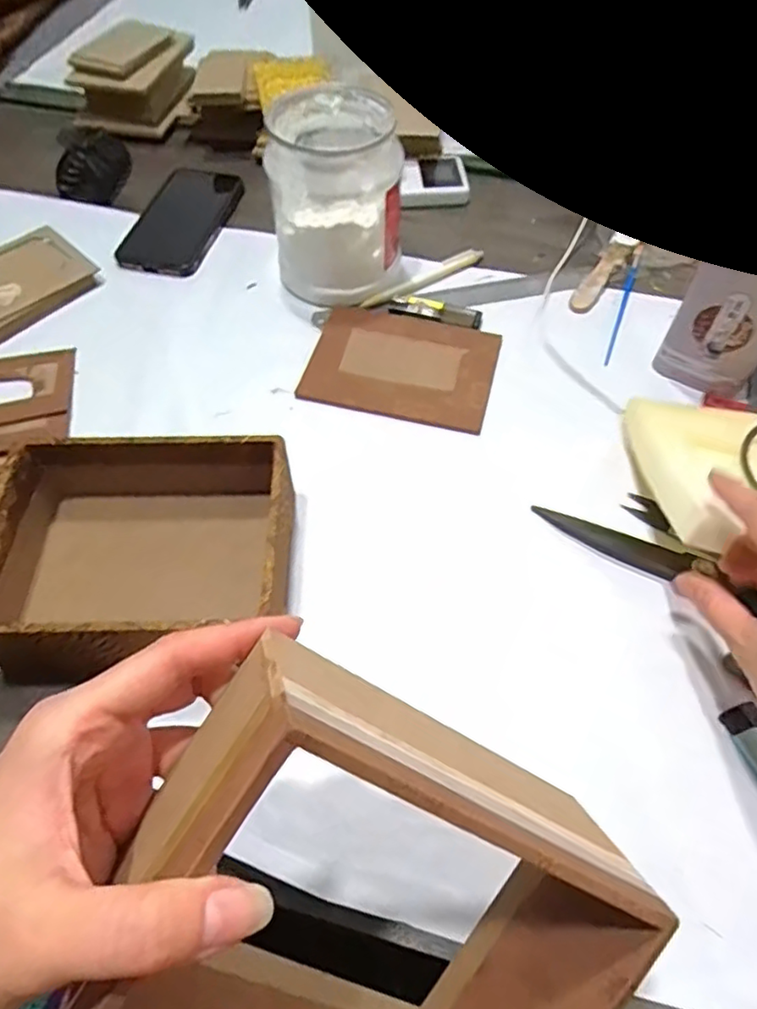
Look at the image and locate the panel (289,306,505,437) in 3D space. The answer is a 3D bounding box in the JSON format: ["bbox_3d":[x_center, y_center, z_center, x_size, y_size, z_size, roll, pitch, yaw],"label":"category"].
[{"bbox_3d":[0.021,-0.122,0.544,0.157,0.007,0.120,14,59,9],"label":"panel"}]

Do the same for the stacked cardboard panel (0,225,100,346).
[{"bbox_3d":[-0.354,-0.205,0.585,0.103,0.024,0.155,36,65,20],"label":"stacked cardboard panel"}]

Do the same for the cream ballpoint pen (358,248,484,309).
[{"bbox_3d":[0.045,-0.218,0.594,0.138,0.006,0.014,-32,63,-18],"label":"cream ballpoint pen"}]

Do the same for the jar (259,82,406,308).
[{"bbox_3d":[-0.037,-0.273,0.551,0.105,0.136,0.123,-3,58,-2],"label":"jar"}]

